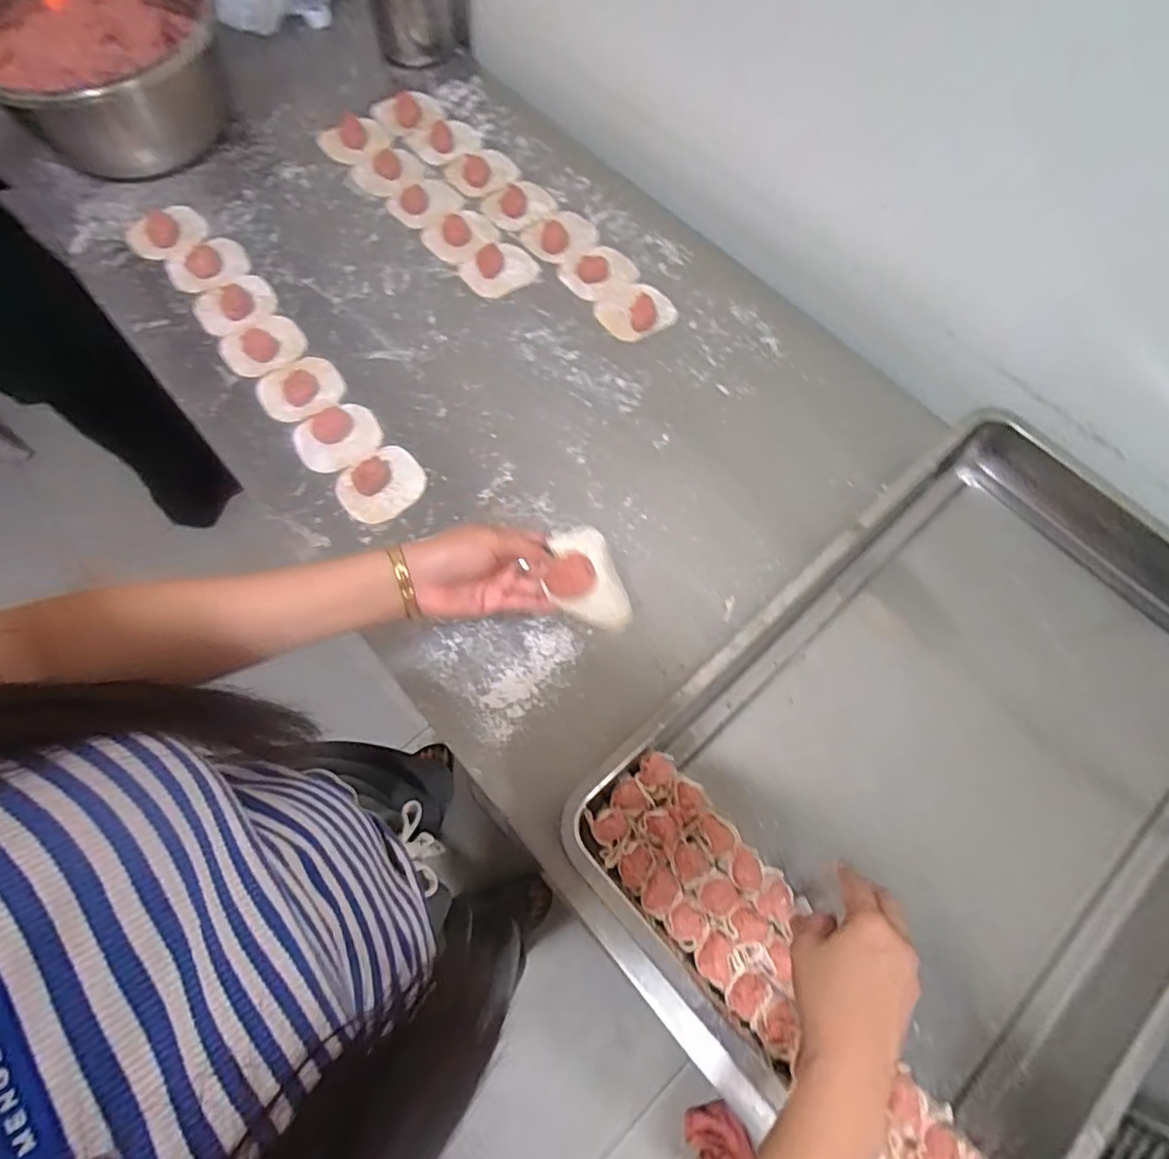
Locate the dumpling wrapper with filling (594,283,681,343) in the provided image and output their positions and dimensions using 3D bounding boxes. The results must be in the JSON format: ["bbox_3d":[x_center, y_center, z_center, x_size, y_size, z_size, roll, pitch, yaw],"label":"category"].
[{"bbox_3d":[0.059,-0.308,0.690,0.081,0.011,0.066,-27,73,-10],"label":"dumpling wrapper with filling"}]

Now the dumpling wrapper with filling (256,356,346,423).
[{"bbox_3d":[-0.306,-0.207,0.647,0.087,0.014,0.069,-29,73,-11],"label":"dumpling wrapper with filling"}]

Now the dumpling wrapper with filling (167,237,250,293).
[{"bbox_3d":[-0.442,-0.368,0.705,0.087,0.011,0.064,-30,73,-11],"label":"dumpling wrapper with filling"}]

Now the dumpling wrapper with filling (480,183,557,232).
[{"bbox_3d":[-0.084,-0.466,0.752,0.074,0.010,0.083,42,75,13],"label":"dumpling wrapper with filling"}]

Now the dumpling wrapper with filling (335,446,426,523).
[{"bbox_3d":[-0.205,-0.095,0.607,0.084,0.013,0.068,-31,73,-11],"label":"dumpling wrapper with filling"}]

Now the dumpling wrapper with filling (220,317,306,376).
[{"bbox_3d":[-0.355,-0.257,0.663,0.087,0.015,0.072,-31,73,-11],"label":"dumpling wrapper with filling"}]

